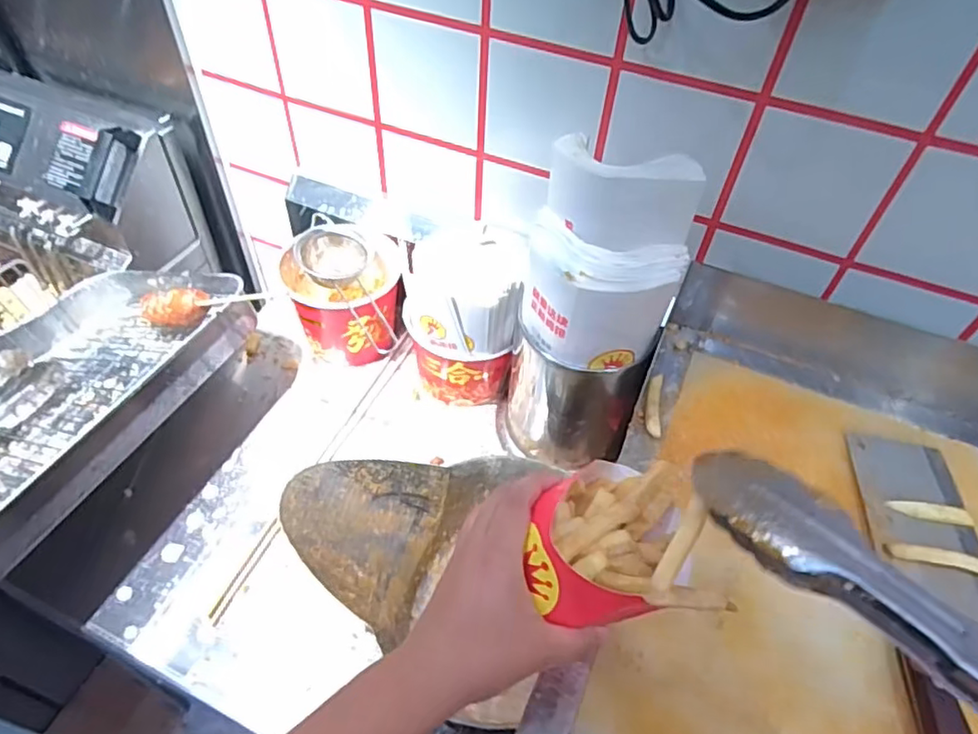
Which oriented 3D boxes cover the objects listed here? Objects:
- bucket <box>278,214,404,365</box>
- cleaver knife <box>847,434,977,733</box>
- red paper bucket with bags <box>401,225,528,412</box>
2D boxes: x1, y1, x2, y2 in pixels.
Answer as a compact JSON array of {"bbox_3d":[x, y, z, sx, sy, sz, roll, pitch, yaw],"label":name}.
[{"bbox_3d":[-0.160,-0.081,0.709,0.121,0.112,0.112,2,51,-2],"label":"bucket"},{"bbox_3d":[0.318,0.167,0.426,0.084,0.022,0.294,11,51,5],"label":"cleaver knife"},{"bbox_3d":[-0.031,-0.048,0.658,0.119,0.163,0.104,19,52,12],"label":"red paper bucket with bags"}]

